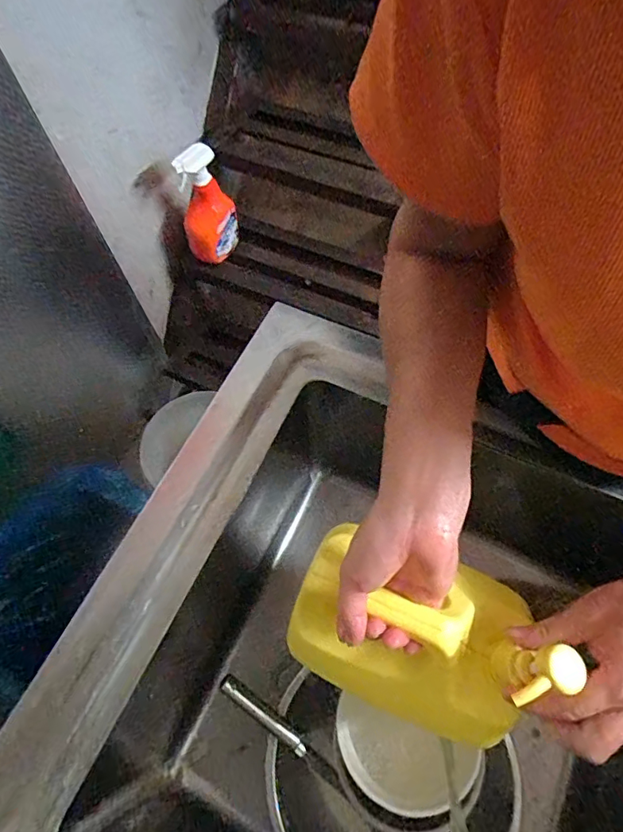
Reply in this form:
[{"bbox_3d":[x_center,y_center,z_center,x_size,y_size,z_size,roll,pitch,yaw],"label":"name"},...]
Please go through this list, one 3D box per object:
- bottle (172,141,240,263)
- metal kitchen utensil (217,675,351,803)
[{"bbox_3d":[-0.218,-0.444,1.056,0.126,0.253,0.050,-40,68,-15],"label":"bottle"},{"bbox_3d":[-0.029,0.360,0.561,0.190,0.018,0.020,44,70,-3],"label":"metal kitchen utensil"}]

